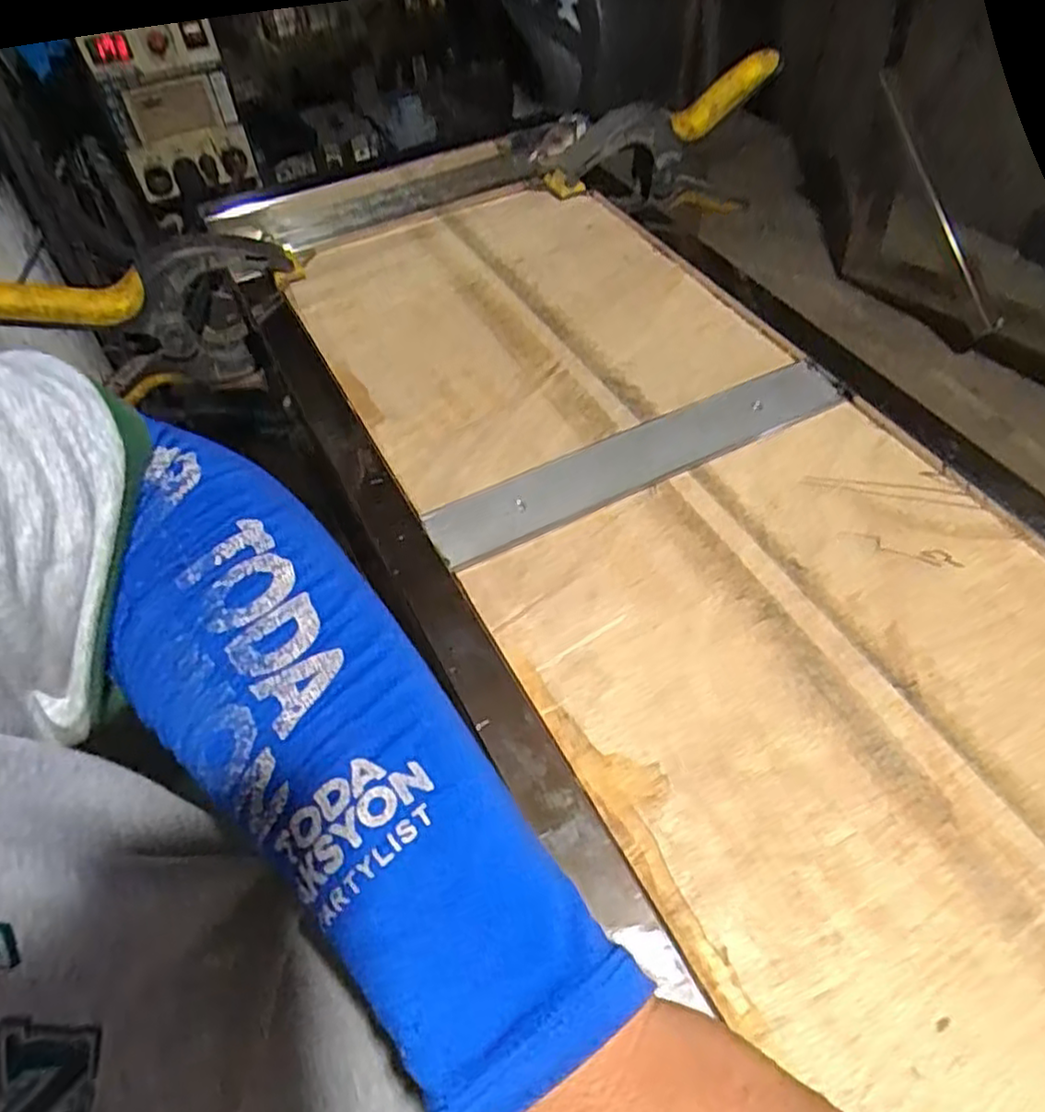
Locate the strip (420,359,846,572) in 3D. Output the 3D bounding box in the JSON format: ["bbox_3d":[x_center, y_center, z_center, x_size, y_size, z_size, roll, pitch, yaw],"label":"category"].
[{"bbox_3d":[0.068,-0.055,0.392,0.250,0.006,0.041,-24,55,-16],"label":"strip"}]

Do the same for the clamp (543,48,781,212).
[{"bbox_3d":[0.119,-0.348,0.623,0.204,0.113,0.060,-29,57,-19],"label":"clamp"}]

